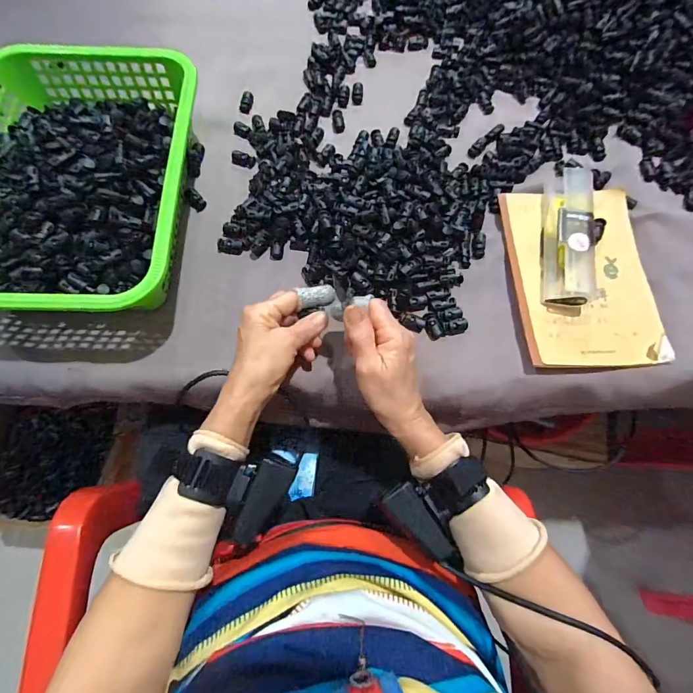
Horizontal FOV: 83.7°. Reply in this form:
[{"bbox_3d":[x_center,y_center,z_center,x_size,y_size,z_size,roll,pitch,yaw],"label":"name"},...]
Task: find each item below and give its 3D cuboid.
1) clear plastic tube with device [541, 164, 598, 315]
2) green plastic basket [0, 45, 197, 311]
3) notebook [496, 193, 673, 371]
[{"bbox_3d":[0.238,-0.118,0.414,0.042,0.035,0.159,9,71,1],"label":"clear plastic tube with device"},{"bbox_3d":[-0.267,-0.168,0.400,0.225,0.080,0.316,-2,71,-2],"label":"green plastic basket"},{"bbox_3d":[0.251,-0.080,0.419,0.139,0.015,0.206,-1,71,-2],"label":"notebook"}]

